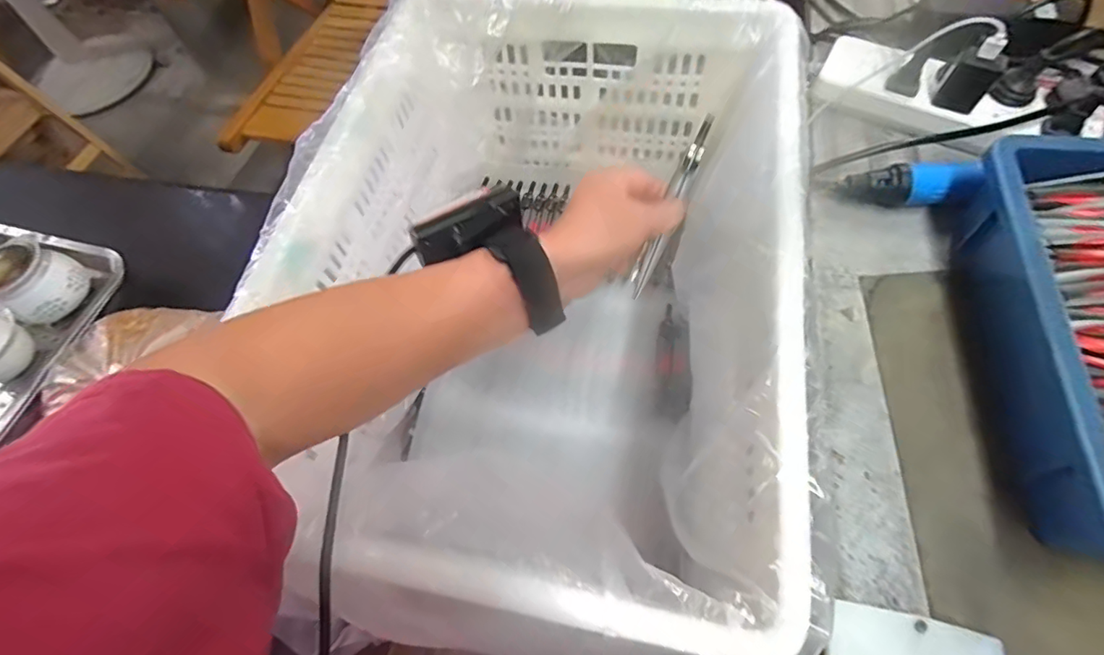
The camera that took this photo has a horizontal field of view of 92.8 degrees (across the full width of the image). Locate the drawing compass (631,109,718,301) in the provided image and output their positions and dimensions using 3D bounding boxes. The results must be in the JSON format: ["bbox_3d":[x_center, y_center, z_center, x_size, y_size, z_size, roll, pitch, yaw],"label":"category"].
[{"bbox_3d":[0.083,-0.085,0.369,0.013,0.013,0.135,25,94,15],"label":"drawing compass"}]

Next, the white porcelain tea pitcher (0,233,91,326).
[{"bbox_3d":[-0.542,-0.050,0.553,0.073,0.054,0.074,31,69,19],"label":"white porcelain tea pitcher"}]

